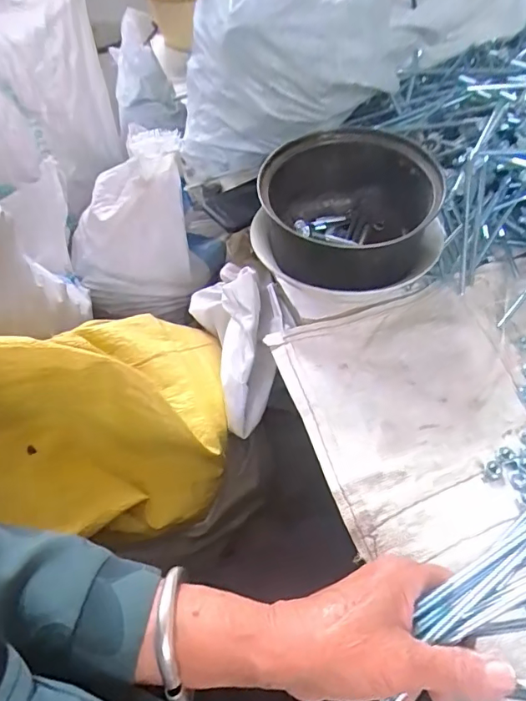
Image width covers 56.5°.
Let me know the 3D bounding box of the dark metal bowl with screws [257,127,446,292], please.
[{"bbox_3d":[0.084,-0.128,0.495,0.161,0.116,0.164,-3,50,3],"label":"dark metal bowl with screws"}]

